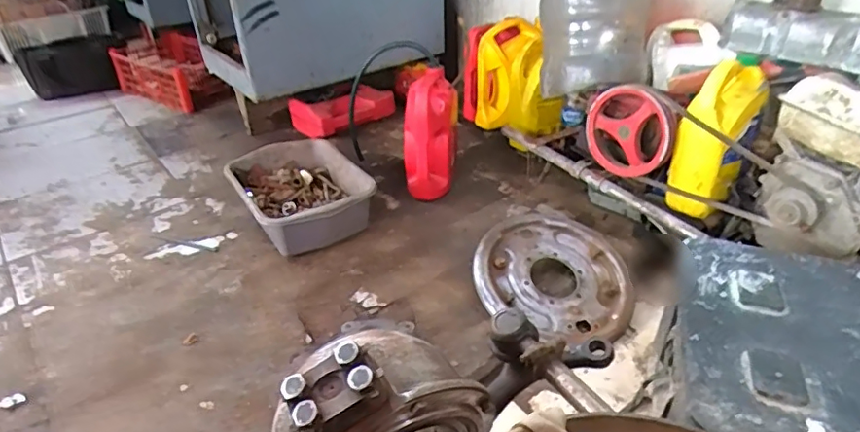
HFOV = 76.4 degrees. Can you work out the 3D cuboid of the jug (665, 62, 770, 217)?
[{"bbox_3d":[0.547,-0.146,1.053,0.123,0.273,0.143,18,38,27],"label":"jug"}]

